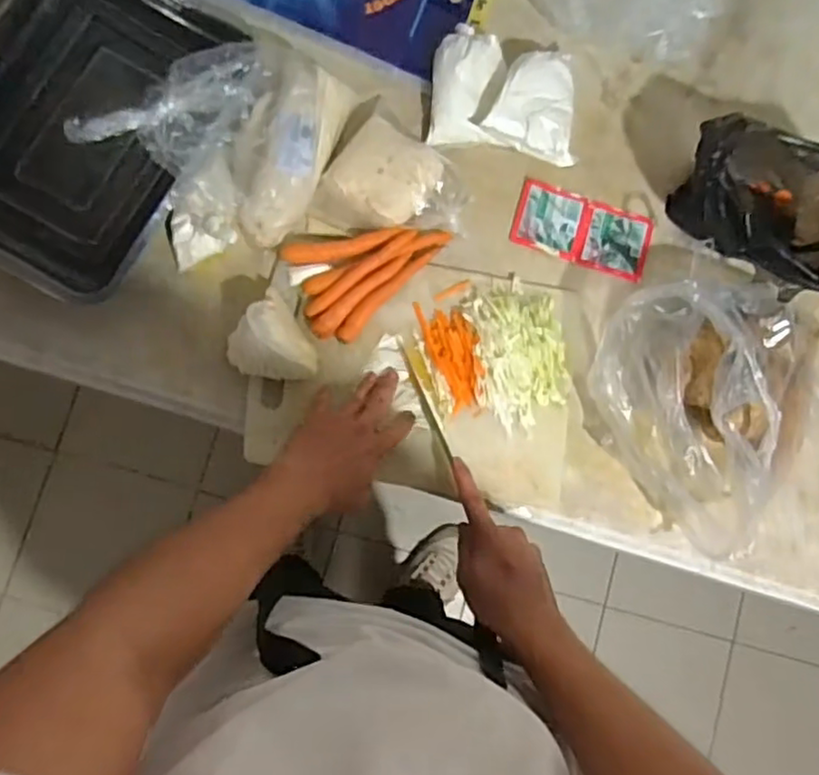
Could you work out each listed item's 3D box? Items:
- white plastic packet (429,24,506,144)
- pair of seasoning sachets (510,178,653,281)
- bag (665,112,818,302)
[{"bbox_3d":[0.065,-0.336,0.731,0.078,0.044,0.132,4,85,-6],"label":"white plastic packet"},{"bbox_3d":[0.200,-0.182,0.764,0.157,0.009,0.079,17,82,-5],"label":"pair of seasoning sachets"},{"bbox_3d":[0.383,-0.185,0.692,0.172,0.185,0.193,-13,86,-8],"label":"bag"}]

